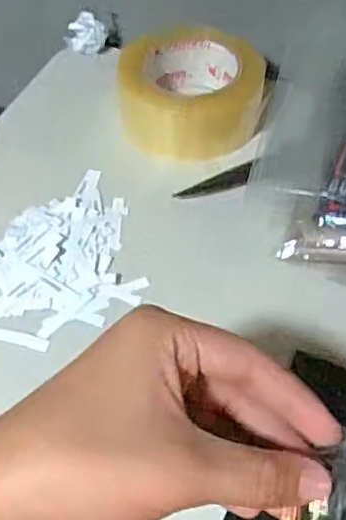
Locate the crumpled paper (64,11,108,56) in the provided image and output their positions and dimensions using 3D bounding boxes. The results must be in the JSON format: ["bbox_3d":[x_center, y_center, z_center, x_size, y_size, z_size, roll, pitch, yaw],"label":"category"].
[{"bbox_3d":[-0.081,-0.211,0.616,0.037,0.026,0.030,-8,49,-5],"label":"crumpled paper"}]

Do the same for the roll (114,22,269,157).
[{"bbox_3d":[0.014,-0.142,0.543,0.111,0.050,0.119,-1,49,1],"label":"roll"}]

